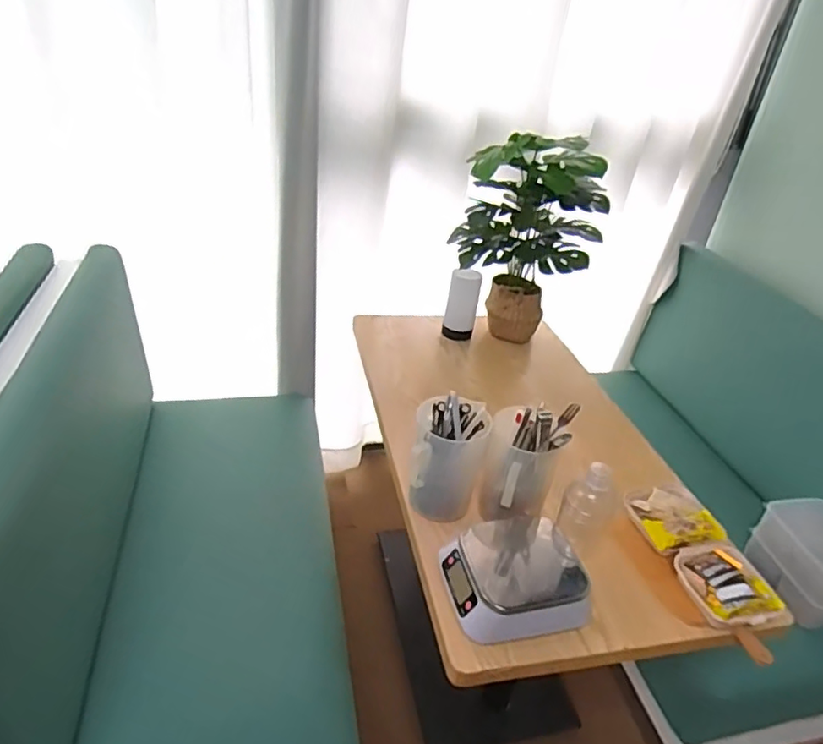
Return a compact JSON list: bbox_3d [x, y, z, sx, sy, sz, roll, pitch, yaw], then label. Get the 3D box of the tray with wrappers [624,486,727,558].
[{"bbox_3d":[0.475,0.264,1.080,0.144,0.038,0.146,-7,36,-20],"label":"tray with wrappers"}]

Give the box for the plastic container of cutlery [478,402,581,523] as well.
[{"bbox_3d":[0.193,0.147,1.029,0.123,0.251,0.118,12,34,8],"label":"plastic container of cutlery"}]

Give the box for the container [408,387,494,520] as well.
[{"bbox_3d":[0.065,0.162,1.070,0.131,0.194,0.131,9,33,4],"label":"container"}]

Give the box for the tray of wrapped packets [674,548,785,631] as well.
[{"bbox_3d":[0.518,0.349,0.975,0.150,0.035,0.134,2,34,-6],"label":"tray of wrapped packets"}]

